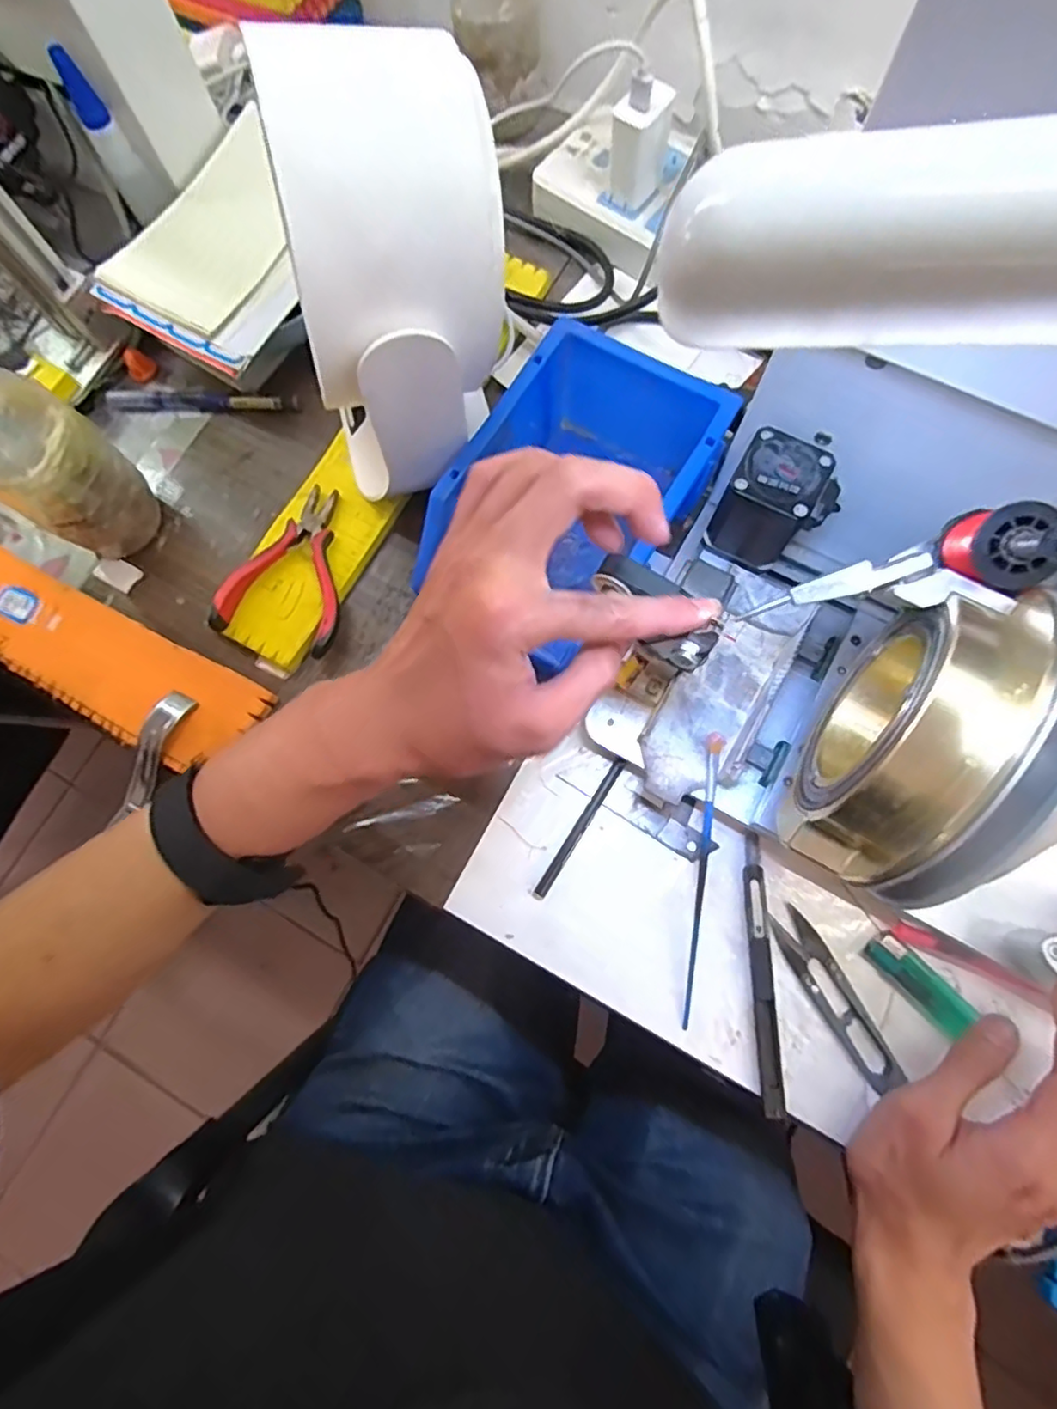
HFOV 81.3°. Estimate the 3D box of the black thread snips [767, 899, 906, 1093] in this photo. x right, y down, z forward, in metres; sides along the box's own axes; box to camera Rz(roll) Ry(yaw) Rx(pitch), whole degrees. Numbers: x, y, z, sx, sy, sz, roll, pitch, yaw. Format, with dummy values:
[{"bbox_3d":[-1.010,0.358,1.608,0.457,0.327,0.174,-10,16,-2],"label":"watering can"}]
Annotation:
[{"bbox_3d":[0.171,0.163,0.343,0.023,0.004,0.101,-29,77,-5],"label":"black thread snips"}]

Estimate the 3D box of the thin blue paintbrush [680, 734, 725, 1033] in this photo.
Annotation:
[{"bbox_3d":[0.098,0.099,0.352,0.008,0.009,0.163,7,88,4],"label":"thin blue paintbrush"}]

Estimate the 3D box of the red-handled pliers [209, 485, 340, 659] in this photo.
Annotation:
[{"bbox_3d":[-0.148,-0.090,0.400,0.076,0.014,0.110,18,77,7],"label":"red-handled pliers"}]

